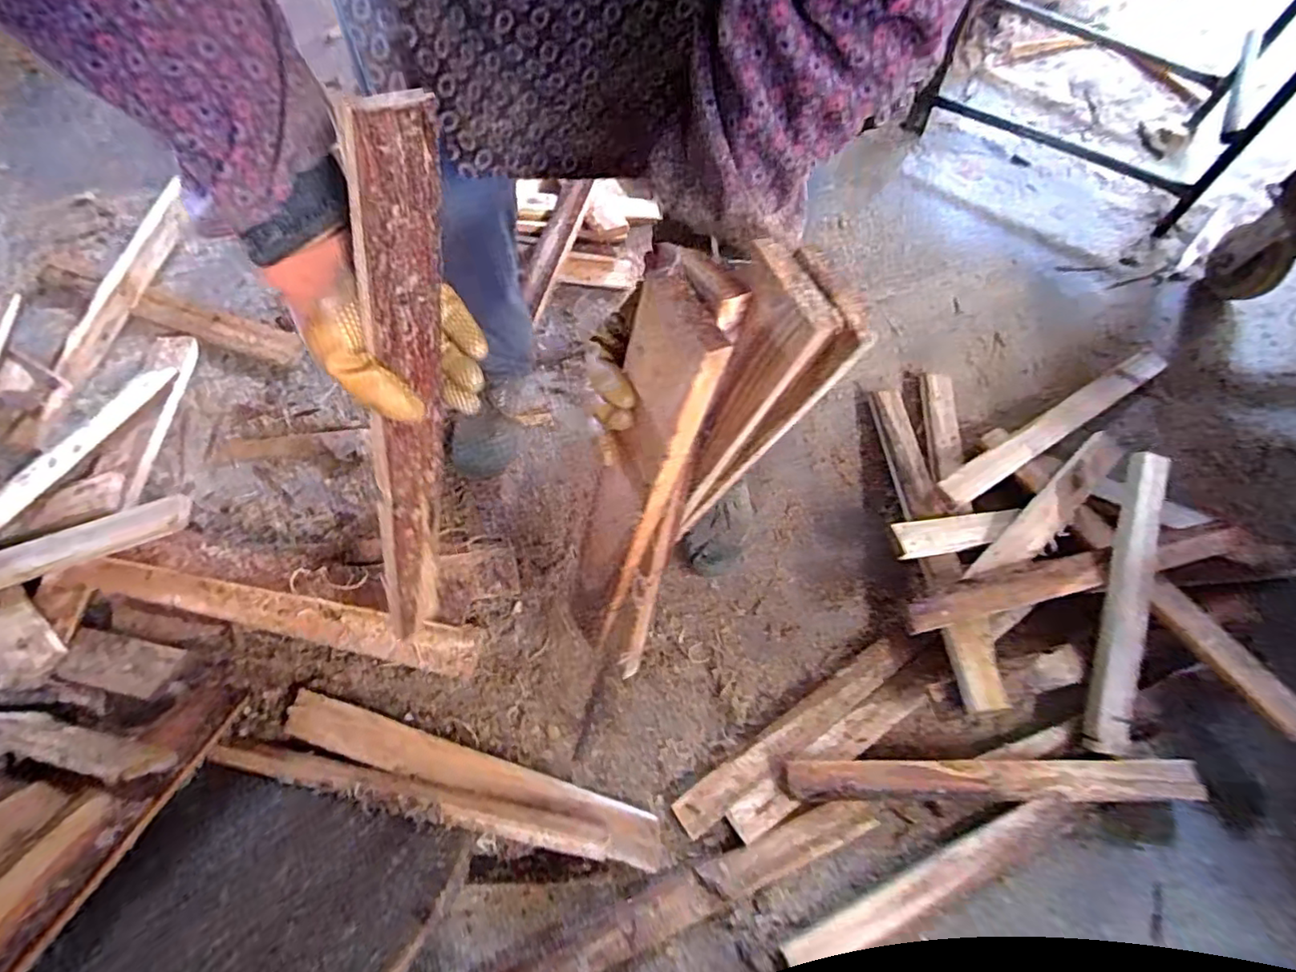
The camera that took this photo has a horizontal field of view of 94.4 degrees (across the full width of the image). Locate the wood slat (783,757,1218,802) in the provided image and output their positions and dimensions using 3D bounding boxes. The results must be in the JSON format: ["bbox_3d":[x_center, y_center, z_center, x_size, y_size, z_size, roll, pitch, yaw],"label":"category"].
[{"bbox_3d":[0.438,0.368,0.755,0.523,0.031,0.049,0,66,0],"label":"wood slat"}]

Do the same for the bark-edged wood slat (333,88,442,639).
[{"bbox_3d":[-0.185,-0.018,0.467,0.016,0.499,0.056,37,48,15],"label":"bark-edged wood slat"}]

